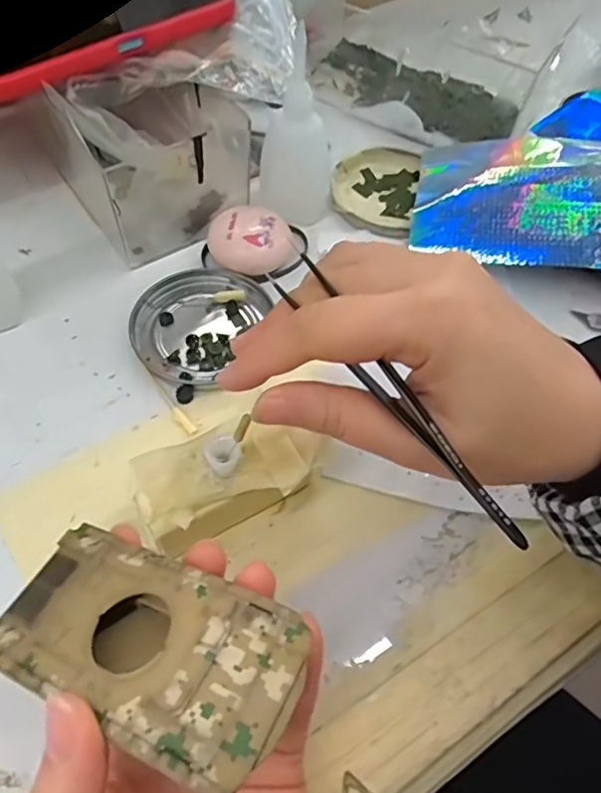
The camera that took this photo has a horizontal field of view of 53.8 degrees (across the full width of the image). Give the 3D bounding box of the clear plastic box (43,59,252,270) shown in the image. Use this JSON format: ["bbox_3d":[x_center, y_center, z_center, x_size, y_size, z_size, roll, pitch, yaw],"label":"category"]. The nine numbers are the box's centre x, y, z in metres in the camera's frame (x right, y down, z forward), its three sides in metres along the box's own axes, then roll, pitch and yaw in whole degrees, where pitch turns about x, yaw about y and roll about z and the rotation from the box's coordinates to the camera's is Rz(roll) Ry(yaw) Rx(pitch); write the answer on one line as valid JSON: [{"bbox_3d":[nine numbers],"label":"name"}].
[{"bbox_3d":[-0.092,-0.151,0.361,0.087,0.066,0.108,-27,64,-18],"label":"clear plastic box"}]

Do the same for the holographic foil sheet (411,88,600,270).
[{"bbox_3d":[0.166,-0.154,0.393,0.143,0.040,0.222,34,62,16],"label":"holographic foil sheet"}]

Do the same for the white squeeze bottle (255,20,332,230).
[{"bbox_3d":[-0.002,-0.151,0.346,0.033,0.100,0.040,-33,66,-21],"label":"white squeeze bottle"}]

